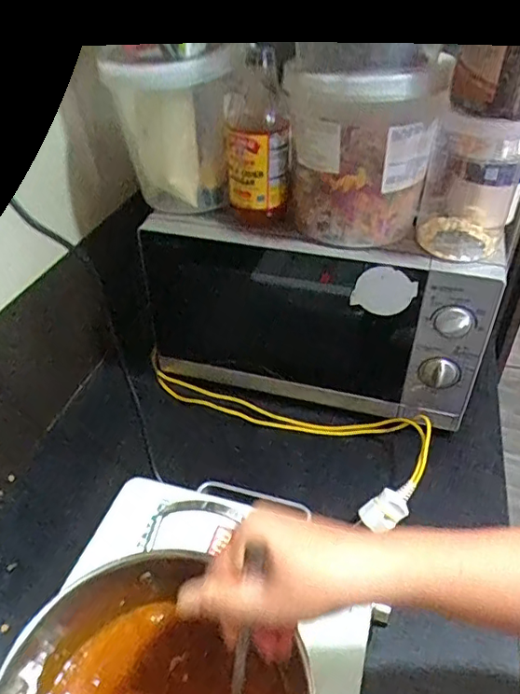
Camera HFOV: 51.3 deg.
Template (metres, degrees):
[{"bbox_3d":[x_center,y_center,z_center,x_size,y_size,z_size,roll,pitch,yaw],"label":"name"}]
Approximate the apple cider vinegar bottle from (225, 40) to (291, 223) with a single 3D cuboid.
[{"bbox_3d":[-0.004,-0.239,0.625,0.070,0.176,0.060,-3,40,-5],"label":"apple cider vinegar bottle"}]

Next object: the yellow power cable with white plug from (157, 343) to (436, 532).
[{"bbox_3d":[0.022,0.082,0.728,0.422,0.081,0.146,27,46,30],"label":"yellow power cable with white plug"}]

